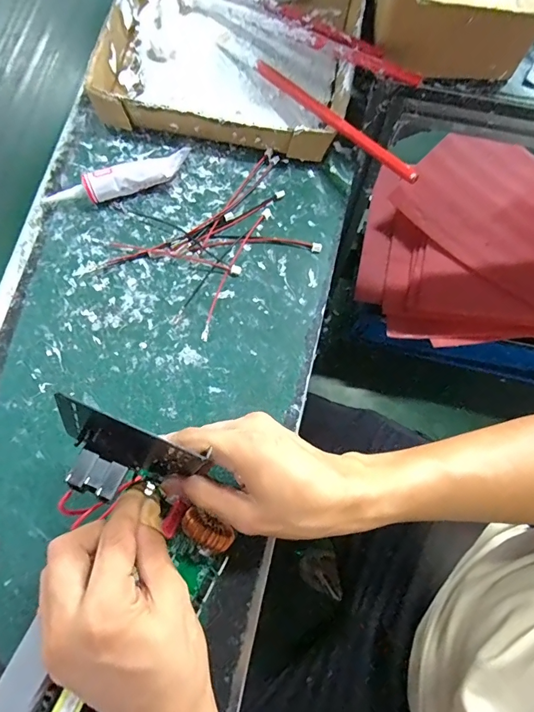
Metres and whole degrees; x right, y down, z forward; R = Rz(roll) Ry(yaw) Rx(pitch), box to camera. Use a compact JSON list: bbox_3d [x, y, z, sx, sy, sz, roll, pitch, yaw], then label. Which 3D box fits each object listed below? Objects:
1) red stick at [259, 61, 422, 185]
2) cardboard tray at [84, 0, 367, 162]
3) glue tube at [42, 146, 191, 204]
[{"bbox_3d":[0.055,-0.213,0.362,0.009,0.011,0.204,-38,68,-8],"label":"red stick"},{"bbox_3d":[-0.024,-0.386,0.420,0.247,0.034,0.369,9,78,2],"label":"cardboard tray"},{"bbox_3d":[-0.134,-0.156,0.370,0.132,0.027,0.025,-15,78,-3],"label":"glue tube"}]

